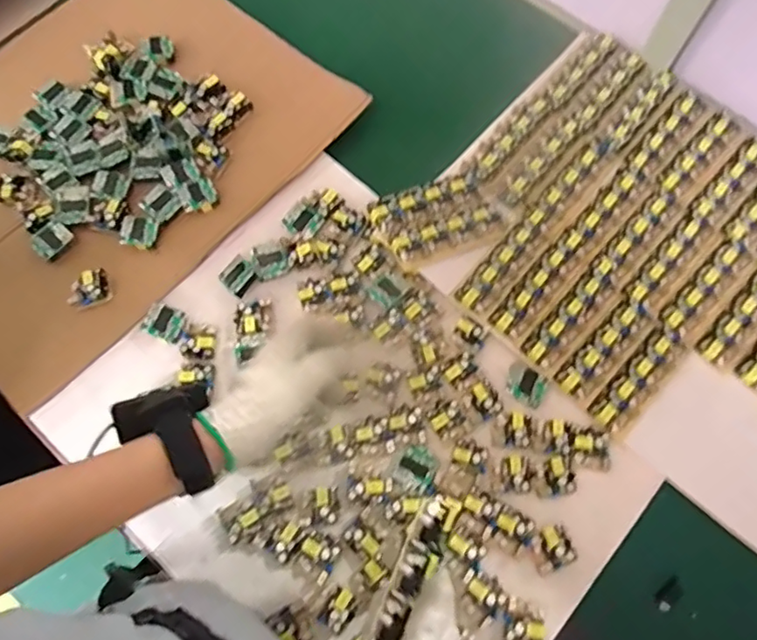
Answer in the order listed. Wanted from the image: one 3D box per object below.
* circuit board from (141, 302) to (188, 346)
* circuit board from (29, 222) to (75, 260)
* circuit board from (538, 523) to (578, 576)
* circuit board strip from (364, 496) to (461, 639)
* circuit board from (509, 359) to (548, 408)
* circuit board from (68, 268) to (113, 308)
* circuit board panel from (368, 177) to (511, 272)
[{"bbox_3d":[-0.220,0.002,0.598,0.043,0.011,0.033,25,72,7],"label":"circuit board"},{"bbox_3d":[-0.354,-0.087,0.627,0.040,0.012,0.028,-41,76,-14],"label":"circuit board"},{"bbox_3d":[0.157,0.207,0.523,0.040,0.013,0.033,-23,73,-9],"label":"circuit board"},{"bbox_3d":[0.015,0.183,0.386,0.025,0.013,0.137,27,84,8],"label":"circuit board strip"},{"bbox_3d":[0.149,0.065,0.578,0.040,0.006,0.035,26,72,8],"label":"circuit board"},{"bbox_3d":[-0.304,-0.032,0.611,0.042,0.018,0.034,-15,72,-6],"label":"circuit board"},{"bbox_3d":[0.066,-0.112,0.631,0.138,0.026,0.085,-24,73,-9],"label":"circuit board panel"}]

